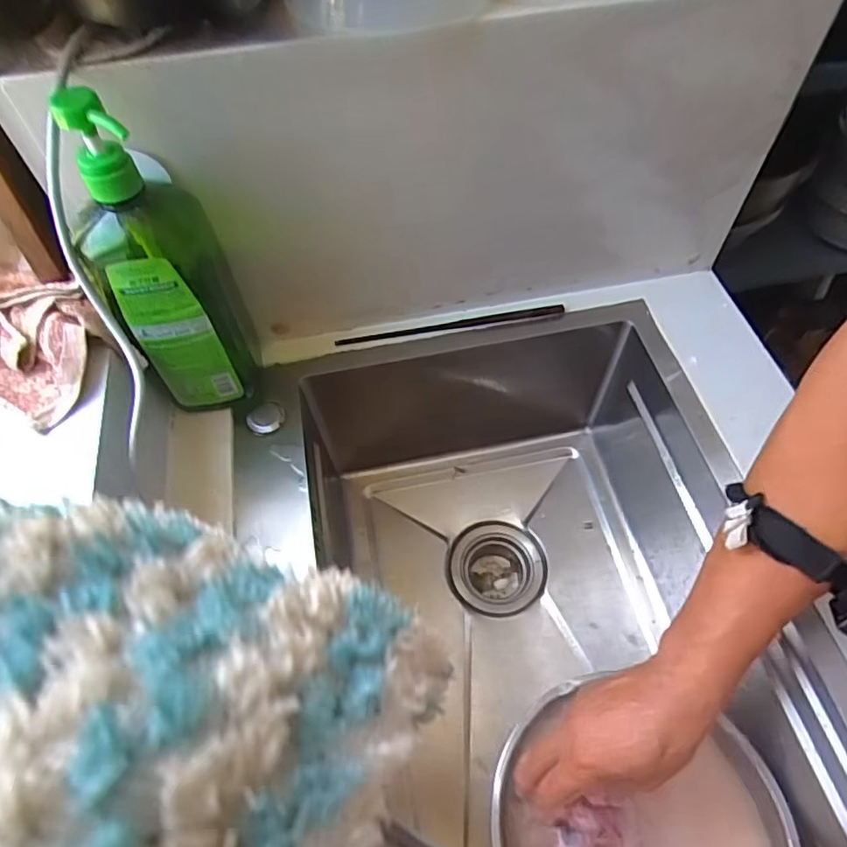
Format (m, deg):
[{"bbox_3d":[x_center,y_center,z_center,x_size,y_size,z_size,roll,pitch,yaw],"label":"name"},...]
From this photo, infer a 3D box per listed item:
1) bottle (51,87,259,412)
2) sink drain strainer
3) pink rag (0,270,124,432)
[{"bbox_3d":[-0.204,-0.115,0.465,0.090,0.272,0.073,-23,60,-12],"label":"bottle"},{"bbox_3d":[0.087,0.185,0.717,0.115,0.055,0.115,-1,58,1],"label":"sink drain strainer"},{"bbox_3d":[-0.307,-0.068,0.445,0.136,0.046,0.096,25,62,17],"label":"pink rag"}]

